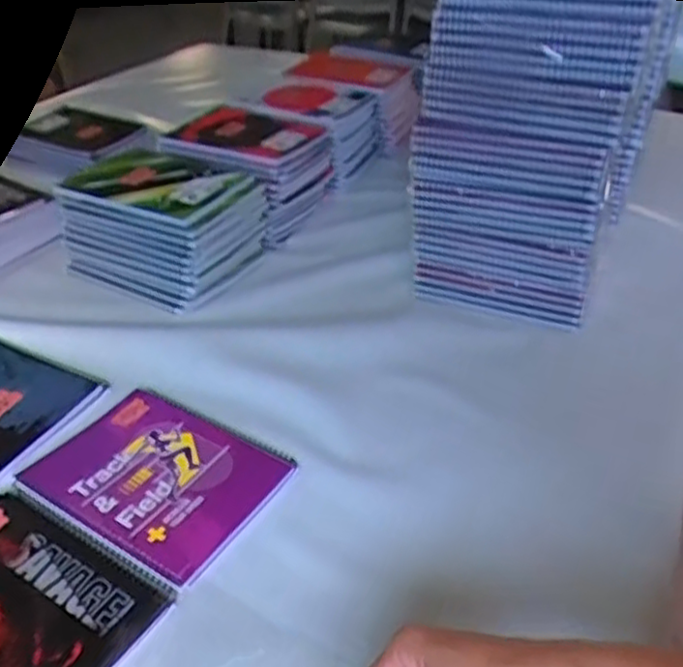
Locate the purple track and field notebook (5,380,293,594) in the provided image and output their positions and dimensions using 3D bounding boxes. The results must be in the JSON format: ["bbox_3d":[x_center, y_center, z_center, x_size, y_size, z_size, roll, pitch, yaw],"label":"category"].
[{"bbox_3d":[-0.160,0.119,0.626,0.202,0.007,0.163,21,40,24],"label":"purple track and field notebook"}]

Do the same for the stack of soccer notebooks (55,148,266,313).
[{"bbox_3d":[-0.228,-0.138,0.893,0.211,0.111,0.173,16,38,18],"label":"stack of soccer notebooks"}]

